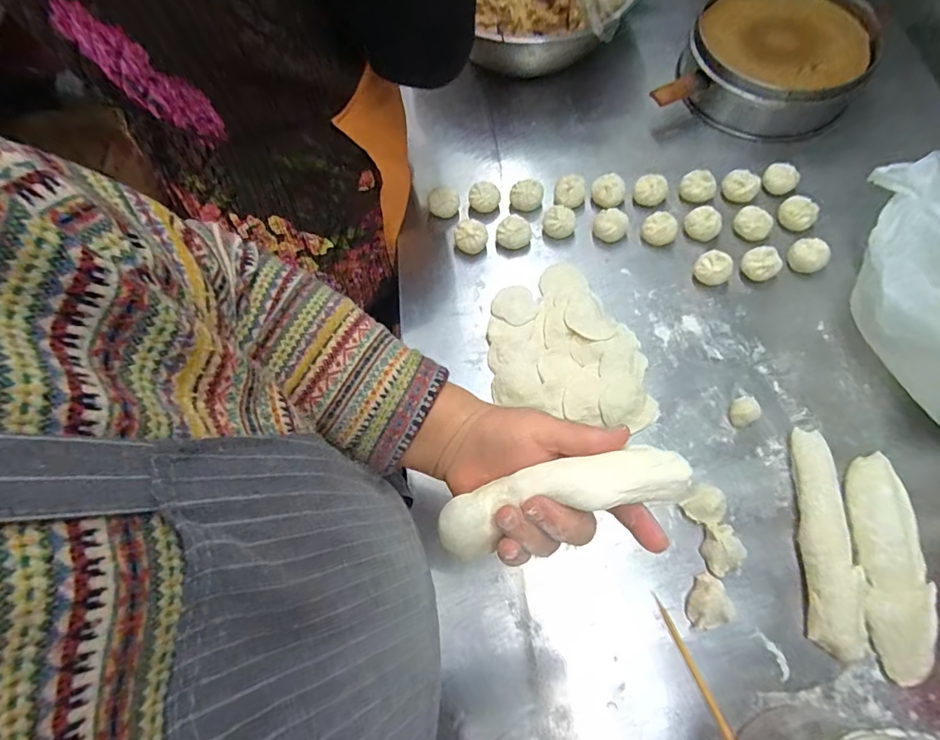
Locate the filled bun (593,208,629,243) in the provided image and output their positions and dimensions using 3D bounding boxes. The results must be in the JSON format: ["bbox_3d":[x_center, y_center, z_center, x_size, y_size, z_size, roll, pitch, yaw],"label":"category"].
[{"bbox_3d":[0.179,-0.182,0.618,0.044,0.030,0.037,21,69,11],"label":"filled bun"}]

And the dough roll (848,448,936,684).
[{"bbox_3d":[0.392,0.179,0.455,0.048,0.032,0.202,6,67,5],"label":"dough roll"}]

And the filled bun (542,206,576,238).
[{"bbox_3d":[0.115,-0.188,0.623,0.041,0.034,0.033,8,67,6],"label":"filled bun"}]

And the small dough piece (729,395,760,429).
[{"bbox_3d":[0.295,0.046,0.523,0.030,0.025,0.027,-33,69,-12],"label":"small dough piece"}]

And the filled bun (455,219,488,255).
[{"bbox_3d":[0.003,-0.169,0.623,0.040,0.039,0.037,-1,66,2],"label":"filled bun"}]

